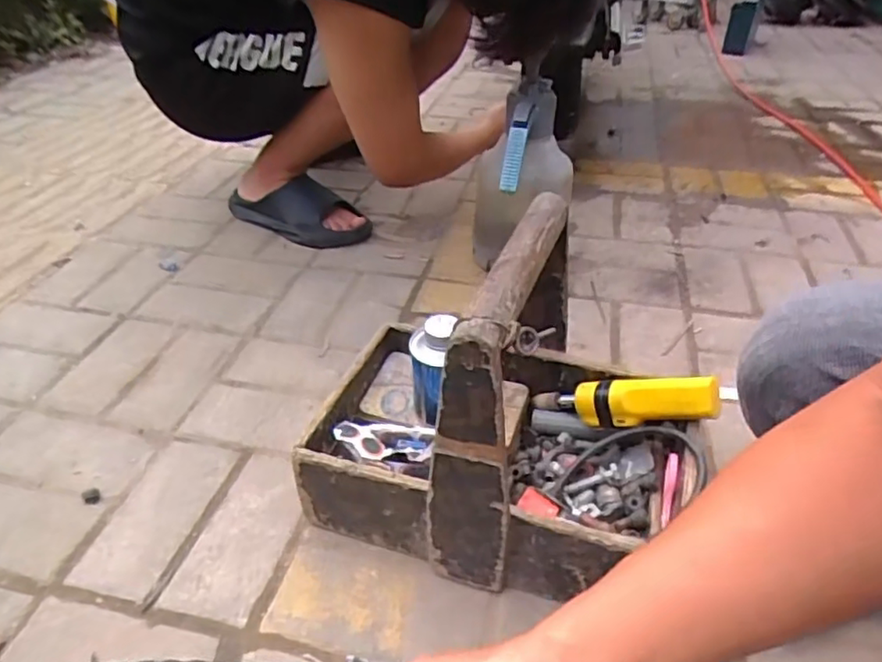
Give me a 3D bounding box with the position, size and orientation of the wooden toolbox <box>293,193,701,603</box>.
[{"bbox_3d":[0.058,0.051,0.572,0.337,0.279,0.237,12,39,16],"label":"wooden toolbox"}]

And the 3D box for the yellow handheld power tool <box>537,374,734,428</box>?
[{"bbox_3d":[0.184,0.071,0.628,0.208,0.038,0.033,-9,26,41],"label":"yellow handheld power tool"}]

